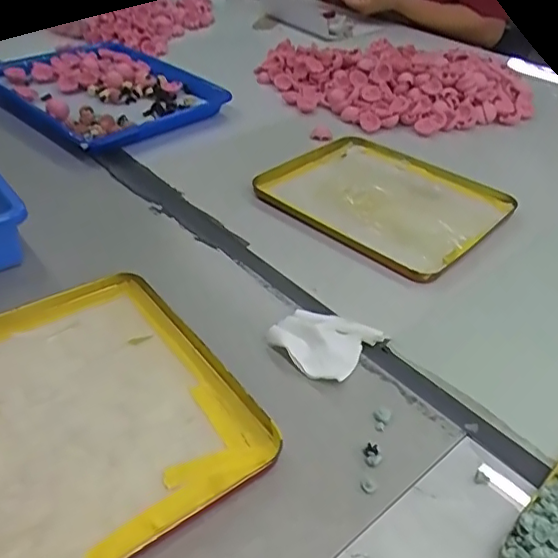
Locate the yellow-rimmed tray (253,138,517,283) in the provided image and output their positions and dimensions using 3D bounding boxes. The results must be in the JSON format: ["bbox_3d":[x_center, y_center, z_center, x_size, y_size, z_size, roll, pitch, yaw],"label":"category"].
[{"bbox_3d":[0.117,-0.094,0.643,0.243,0.015,0.200,30,47,29],"label":"yellow-rimmed tray"}]

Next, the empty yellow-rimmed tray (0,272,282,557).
[{"bbox_3d":[-0.158,0.100,0.396,0.243,0.019,0.242,-23,44,-27],"label":"empty yellow-rimmed tray"}]

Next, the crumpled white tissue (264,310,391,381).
[{"bbox_3d":[0.036,0.049,0.467,0.074,0.013,0.077,28,46,27],"label":"crumpled white tissue"}]

